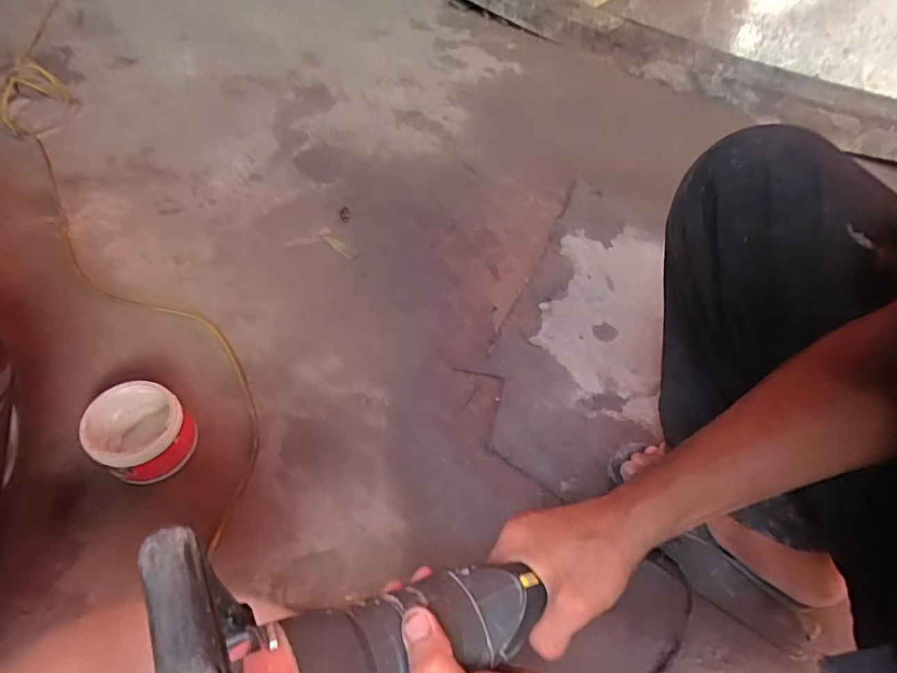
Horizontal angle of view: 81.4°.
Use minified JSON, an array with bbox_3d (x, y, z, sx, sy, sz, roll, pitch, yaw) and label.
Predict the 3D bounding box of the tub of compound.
[{"bbox_3d":[-0.377,0.114,0.639,0.101,0.067,0.110,1,56,-2],"label":"tub of compound"}]

